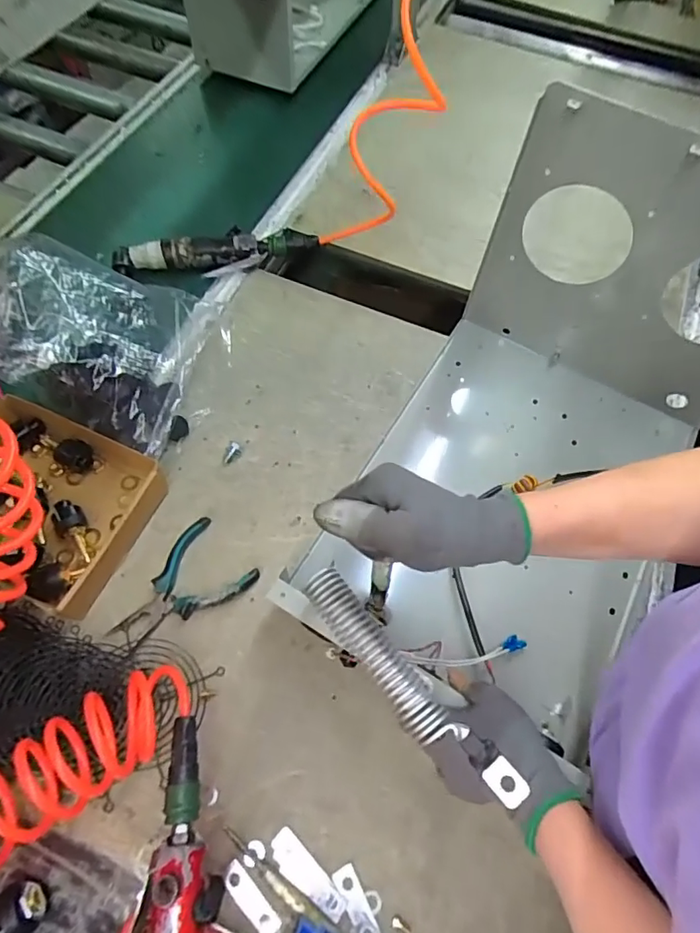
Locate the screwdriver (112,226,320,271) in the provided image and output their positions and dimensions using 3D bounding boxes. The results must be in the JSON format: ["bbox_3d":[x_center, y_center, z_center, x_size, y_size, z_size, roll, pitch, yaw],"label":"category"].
[{"bbox_3d":[-0.191,-0.310,0.736,0.285,0.044,0.050,-9,64,-8],"label":"screwdriver"}]

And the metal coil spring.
[{"bbox_3d":[0.018,0.139,0.385,0.030,0.022,0.146,-35,69,-19],"label":"metal coil spring"}]

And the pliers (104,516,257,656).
[{"bbox_3d":[-0.179,0.130,0.537,0.140,0.017,0.092,-40,72,-20],"label":"pliers"}]

